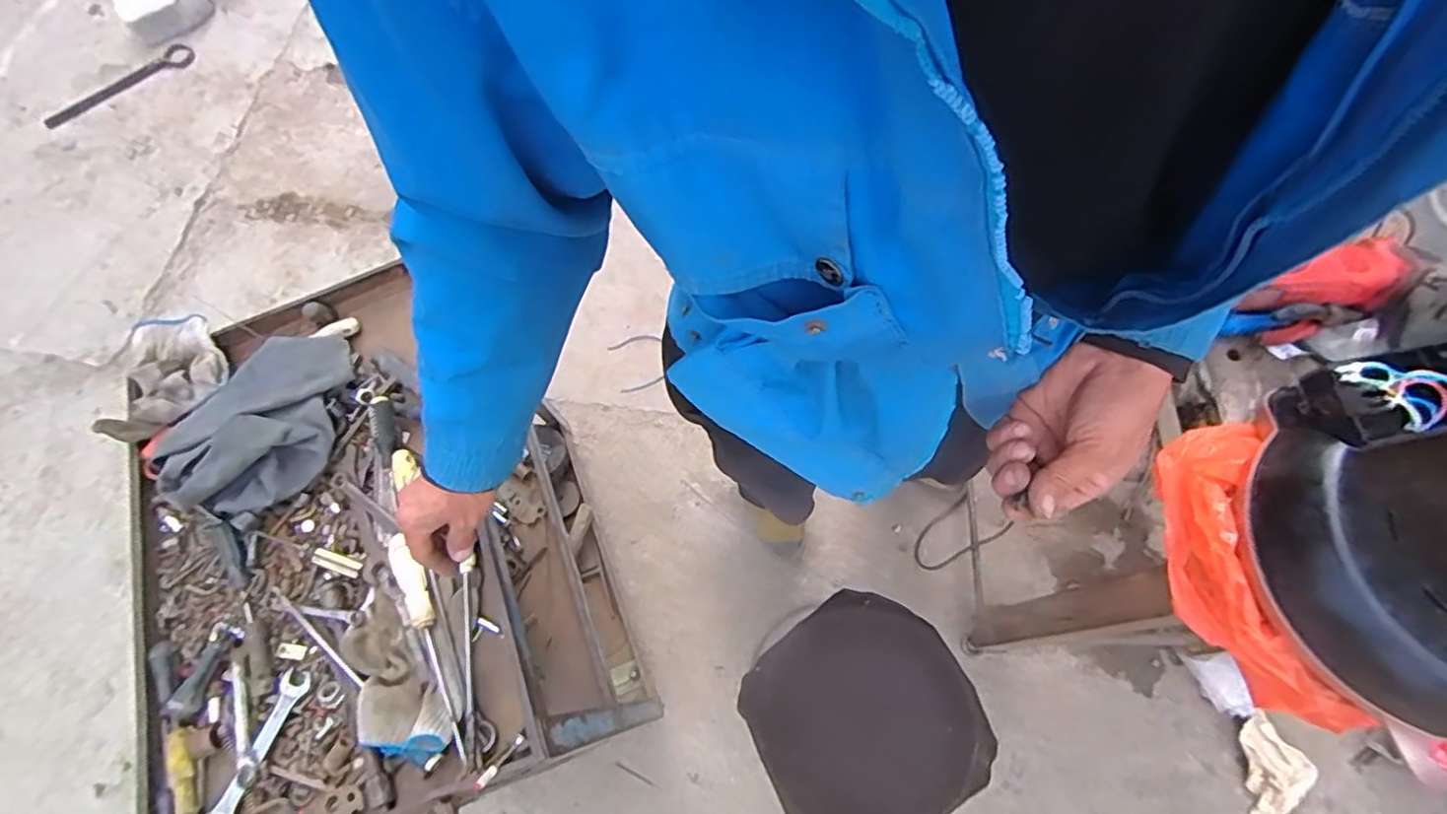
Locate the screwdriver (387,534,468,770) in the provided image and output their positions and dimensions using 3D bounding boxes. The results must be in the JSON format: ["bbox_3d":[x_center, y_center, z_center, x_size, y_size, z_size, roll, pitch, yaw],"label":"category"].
[{"bbox_3d":[-0.305,0.246,0.664,0.035,0.024,0.232,-30,73,-8],"label":"screwdriver"}]

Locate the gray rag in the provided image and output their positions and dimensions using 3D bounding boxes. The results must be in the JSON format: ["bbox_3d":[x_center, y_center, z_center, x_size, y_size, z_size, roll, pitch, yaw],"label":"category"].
[{"bbox_3d":[-0.565,0.011,0.751,0.210,0.057,0.215,-5,71,0],"label":"gray rag"}]

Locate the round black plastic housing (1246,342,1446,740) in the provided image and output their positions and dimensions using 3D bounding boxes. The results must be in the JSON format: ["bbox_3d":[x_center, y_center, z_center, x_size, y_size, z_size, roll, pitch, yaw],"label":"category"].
[{"bbox_3d":[0.642,0.119,0.578,0.296,0.068,0.312,-1,71,2],"label":"round black plastic housing"}]

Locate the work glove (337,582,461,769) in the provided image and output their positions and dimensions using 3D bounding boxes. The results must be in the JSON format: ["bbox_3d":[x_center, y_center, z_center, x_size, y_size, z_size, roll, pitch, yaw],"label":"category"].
[{"bbox_3d":[-0.332,0.278,0.654,0.108,0.033,0.177,-20,72,-4],"label":"work glove"}]

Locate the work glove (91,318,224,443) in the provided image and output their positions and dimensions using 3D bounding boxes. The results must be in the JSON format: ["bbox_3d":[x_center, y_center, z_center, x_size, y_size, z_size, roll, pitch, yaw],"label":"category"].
[{"bbox_3d":[-0.686,-0.040,0.796,0.106,0.049,0.161,-9,71,-1],"label":"work glove"}]

